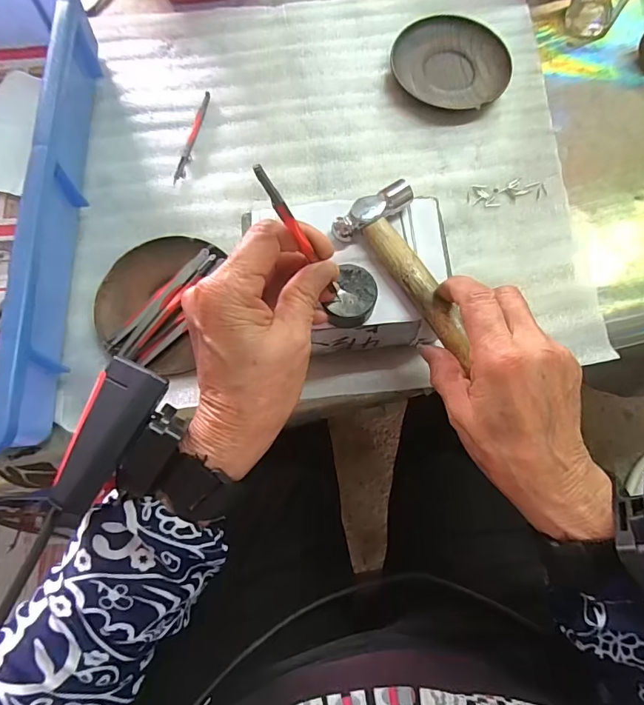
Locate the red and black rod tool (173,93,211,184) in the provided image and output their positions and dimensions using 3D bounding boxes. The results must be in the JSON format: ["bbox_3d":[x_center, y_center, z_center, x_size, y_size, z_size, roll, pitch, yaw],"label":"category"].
[{"bbox_3d":[-0.119,-0.199,0.405,0.009,0.004,0.106,10,71,2],"label":"red and black rod tool"}]

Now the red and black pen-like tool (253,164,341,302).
[{"bbox_3d":[-0.008,-0.057,0.230,0.005,0.115,0.007,-2,69,21],"label":"red and black pen-like tool"}]

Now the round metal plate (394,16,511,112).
[{"bbox_3d":[0.127,-0.286,0.433,0.112,0.015,0.112,0,71,-1],"label":"round metal plate"}]

